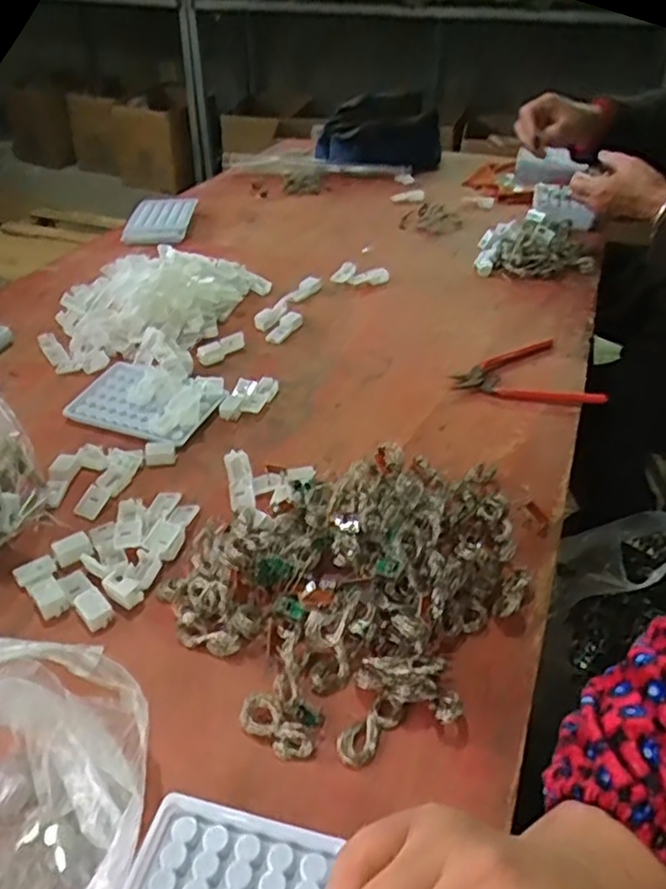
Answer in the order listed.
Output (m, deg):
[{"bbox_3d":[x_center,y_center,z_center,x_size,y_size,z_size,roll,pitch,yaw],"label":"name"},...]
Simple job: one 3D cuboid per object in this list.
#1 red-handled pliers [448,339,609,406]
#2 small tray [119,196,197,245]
[{"bbox_3d":[0.206,-0.083,0.692,0.148,0.017,0.123,11,40,14],"label":"red-handled pliers"},{"bbox_3d":[-0.258,-0.332,0.980,0.095,0.025,0.135,2,38,2],"label":"small tray"}]

